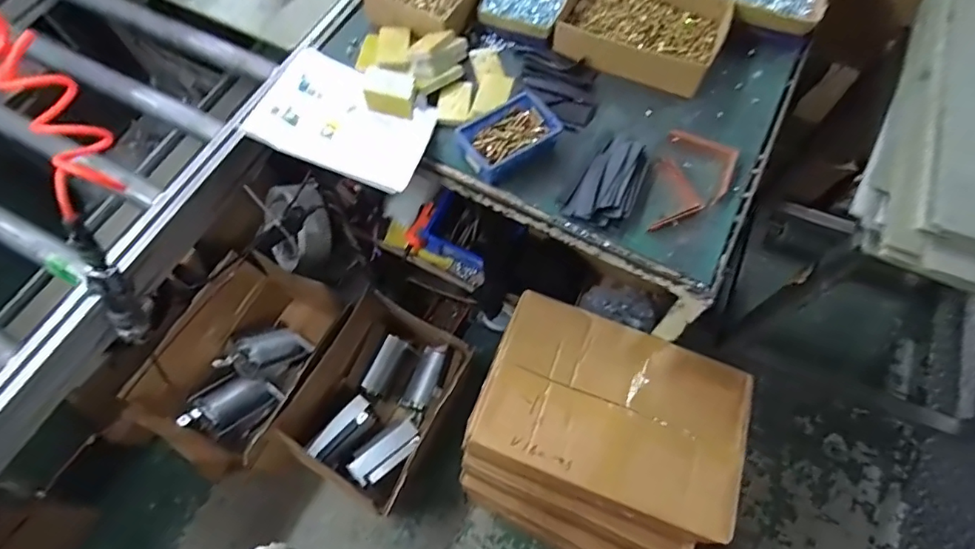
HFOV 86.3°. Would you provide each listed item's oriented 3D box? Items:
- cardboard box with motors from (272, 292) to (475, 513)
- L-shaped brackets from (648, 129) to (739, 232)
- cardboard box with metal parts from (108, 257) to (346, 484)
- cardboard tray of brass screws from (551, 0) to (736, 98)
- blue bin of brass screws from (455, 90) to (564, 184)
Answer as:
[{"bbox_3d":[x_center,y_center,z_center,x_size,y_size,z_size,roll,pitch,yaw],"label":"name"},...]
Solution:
[{"bbox_3d":[-0.275,0.307,1.283,0.307,0.241,0.410,29,68,11],"label":"cardboard box with motors"},{"bbox_3d":[0.310,-0.137,0.795,0.109,0.021,0.182,23,67,9],"label":"L-shaped brackets"},{"bbox_3d":[-0.581,0.239,1.308,0.362,0.308,0.535,31,68,12],"label":"cardboard box with metal parts"},{"bbox_3d":[0.268,-0.431,0.905,0.273,0.058,0.203,21,67,8],"label":"cardboard tray of brass screws"},{"bbox_3d":[0.031,-0.214,0.806,0.146,0.037,0.109,-31,70,-15],"label":"blue bin of brass screws"}]

